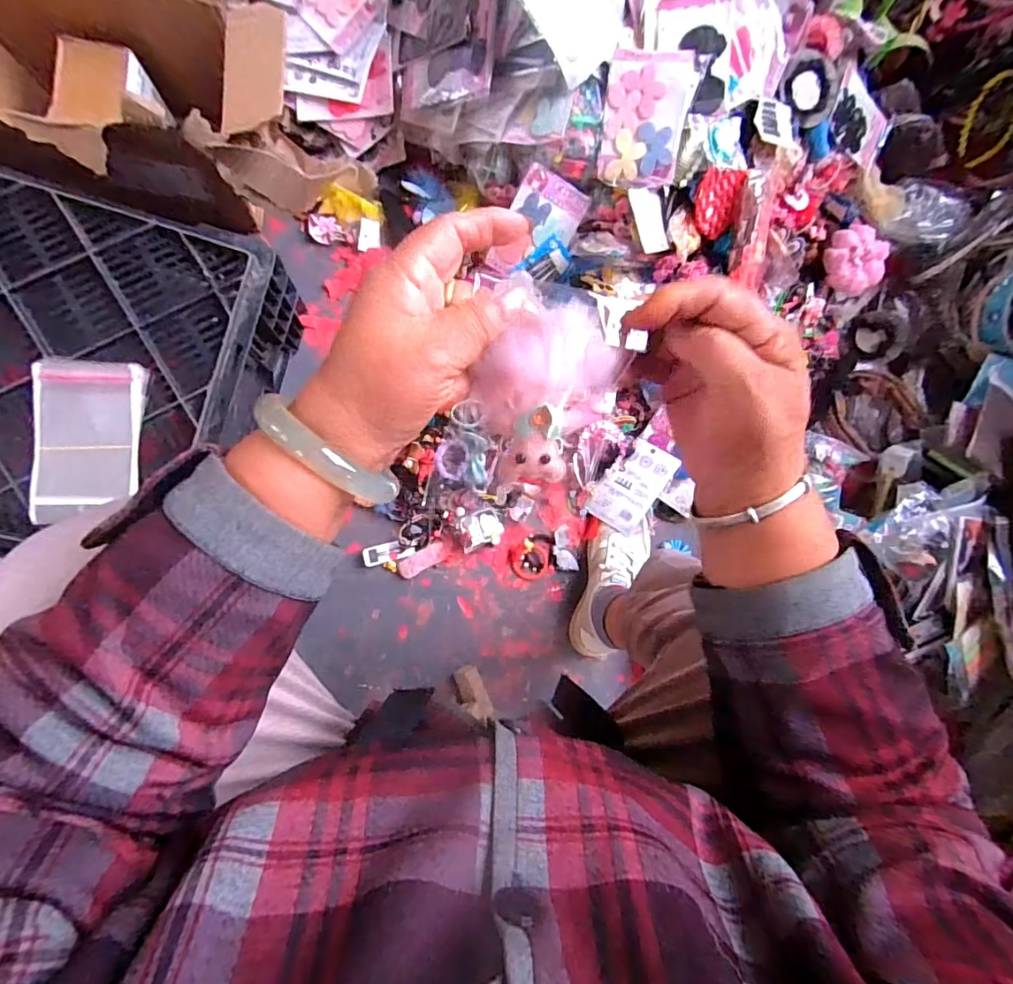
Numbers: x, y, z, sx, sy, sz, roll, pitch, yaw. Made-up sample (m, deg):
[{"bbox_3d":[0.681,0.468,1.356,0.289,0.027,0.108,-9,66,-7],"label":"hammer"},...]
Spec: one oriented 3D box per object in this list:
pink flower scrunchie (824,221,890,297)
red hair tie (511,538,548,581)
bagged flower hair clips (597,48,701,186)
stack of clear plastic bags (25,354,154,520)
[{"bbox_3d":[0.536,-0.354,0.772,0.088,0.028,0.092,0,88,-8],"label":"pink flower scrunchie"},{"bbox_3d":[0.037,0.107,0.773,0.054,0.011,0.057,0,88,-8],"label":"red hair tie"},{"bbox_3d":[0.174,-0.468,0.633,0.099,0.014,0.141,9,113,5],"label":"bagged flower hair clips"},{"bbox_3d":[-0.427,-0.054,0.519,0.096,0.018,0.161,0,88,-8],"label":"stack of clear plastic bags"}]

